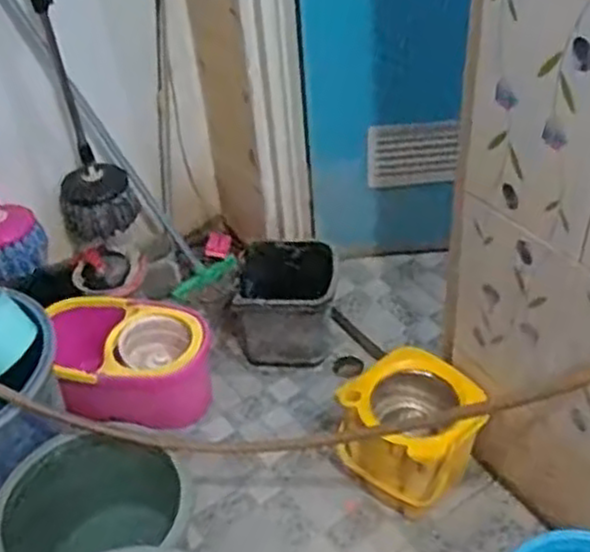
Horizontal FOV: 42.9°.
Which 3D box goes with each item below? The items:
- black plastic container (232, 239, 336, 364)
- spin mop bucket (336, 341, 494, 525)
[{"bbox_3d":[-0.031,0.061,1.933,0.264,0.213,0.250,-1,42,5],"label":"black plastic container"},{"bbox_3d":[0.236,0.325,1.550,0.204,0.301,0.235,-30,47,-24],"label":"spin mop bucket"}]

